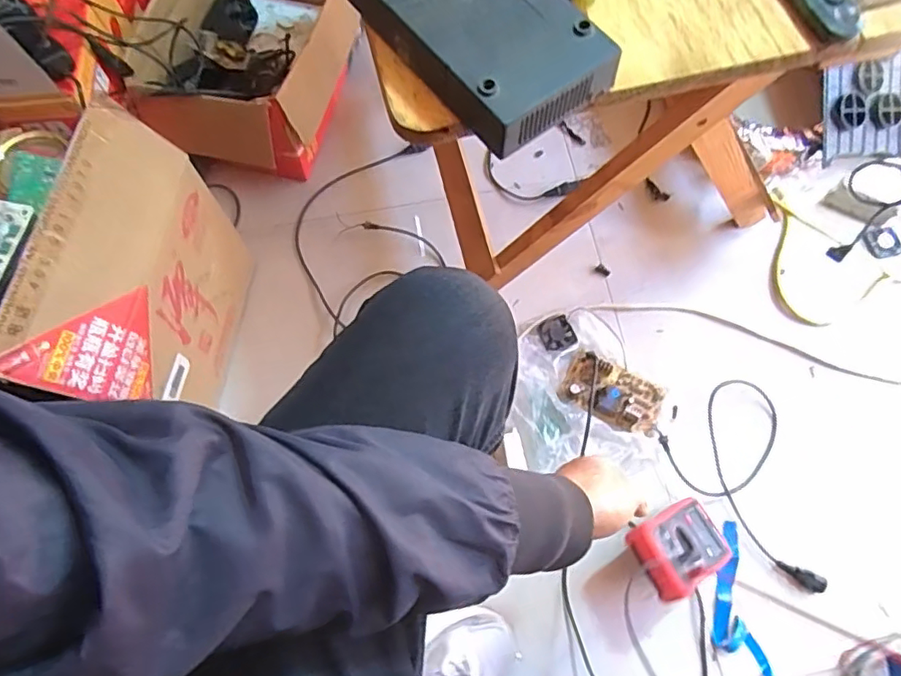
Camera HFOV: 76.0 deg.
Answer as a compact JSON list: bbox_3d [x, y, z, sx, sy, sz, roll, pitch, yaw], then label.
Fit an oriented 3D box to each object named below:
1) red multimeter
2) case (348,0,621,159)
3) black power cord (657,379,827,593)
[{"bbox_3d":[0.296,0.260,0.731,0.183,0.052,0.087,-1,62,-48],"label":"red multimeter"},{"bbox_3d":[0.016,-0.211,0.385,0.102,0.034,0.179,-36,74,-11],"label":"case"},{"bbox_3d":[0.463,0.202,0.828,0.195,0.025,0.282,-37,74,-11],"label":"black power cord"}]

